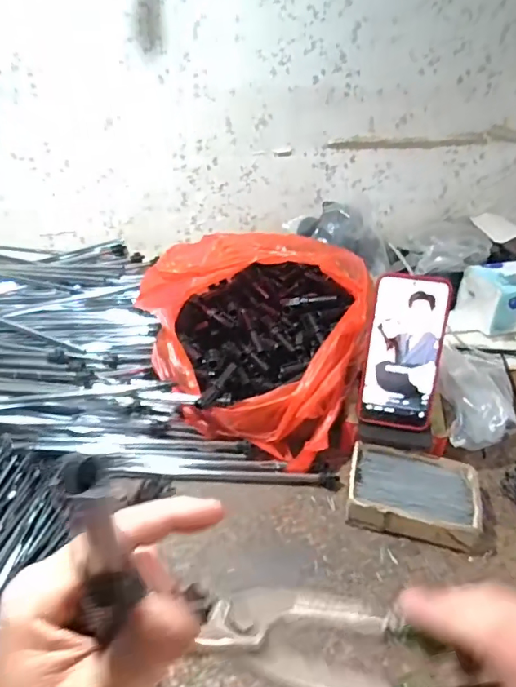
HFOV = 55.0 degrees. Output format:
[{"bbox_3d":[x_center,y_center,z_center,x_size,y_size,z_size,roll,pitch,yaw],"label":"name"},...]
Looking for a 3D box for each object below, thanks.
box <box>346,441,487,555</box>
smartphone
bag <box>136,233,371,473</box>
[{"bbox_3d":[0.164,0.159,0.520,0.133,0.037,0.090,6,36,8],"label":"box"},{"bbox_3d":[0.157,0.010,0.535,0.079,0.164,0.007,9,7,11],"label":"smartphone"},{"bbox_3d":[0.008,-0.021,0.612,0.251,0.183,0.243,12,37,16],"label":"bag"}]

